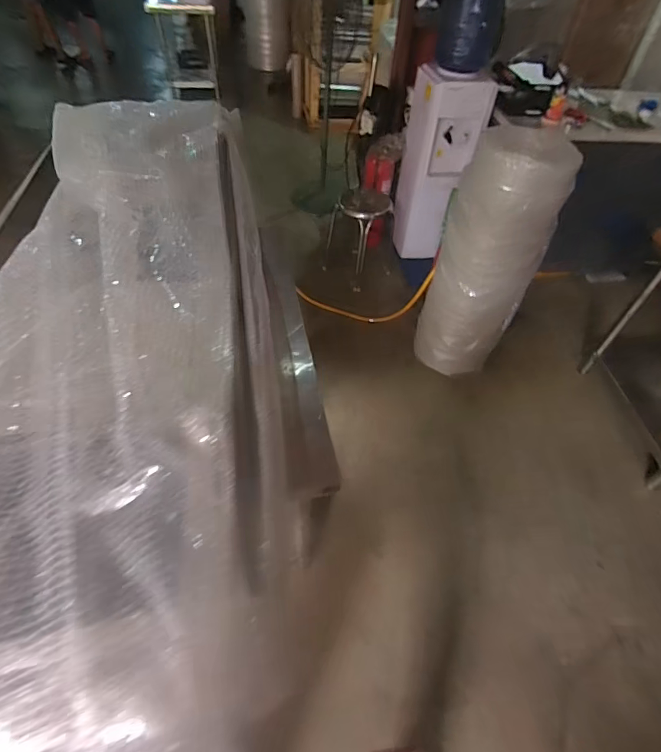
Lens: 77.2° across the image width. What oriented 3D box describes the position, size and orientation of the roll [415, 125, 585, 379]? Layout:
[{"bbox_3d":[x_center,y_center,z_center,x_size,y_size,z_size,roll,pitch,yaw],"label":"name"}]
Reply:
[{"bbox_3d":[0.648,-0.474,1.737,0.401,0.994,0.346,24,53,15],"label":"roll"}]

